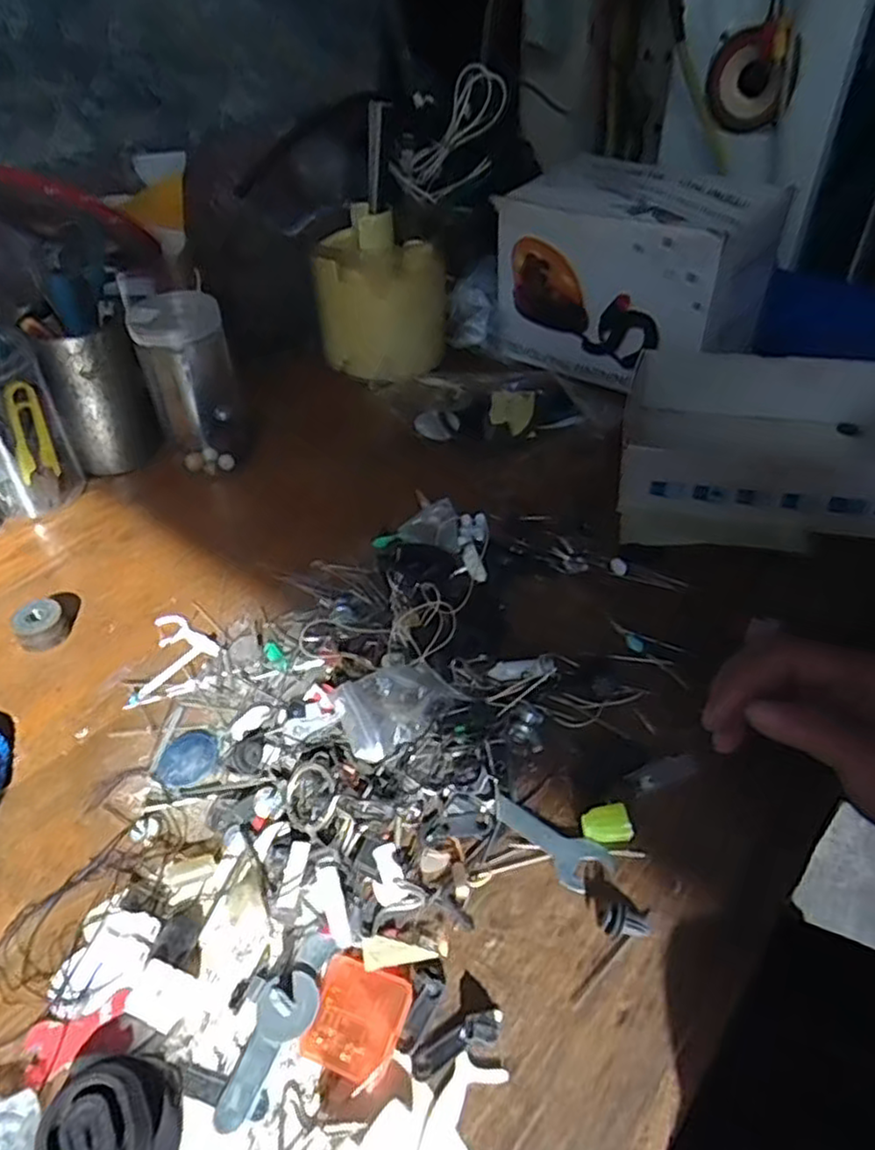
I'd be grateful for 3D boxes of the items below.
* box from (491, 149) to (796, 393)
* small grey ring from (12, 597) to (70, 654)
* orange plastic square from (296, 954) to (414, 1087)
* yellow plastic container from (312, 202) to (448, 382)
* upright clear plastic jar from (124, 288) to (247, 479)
[{"bbox_3d":[0.174,-0.268,0.625,0.208,0.139,0.148,30,50,30],"label":"box"},{"bbox_3d":[-0.240,0.030,0.424,0.028,0.022,0.024,-27,47,-26],"label":"small grey ring"},{"bbox_3d":[-0.031,0.168,0.265,0.036,0.004,0.036,15,44,18],"label":"orange plastic square"},{"bbox_3d":[-0.049,-0.257,0.646,0.114,0.117,0.092,0,41,2],"label":"yellow plastic container"},{"bbox_3d":[-0.185,-0.144,0.529,0.051,0.121,0.052,-1,41,1],"label":"upright clear plastic jar"}]

